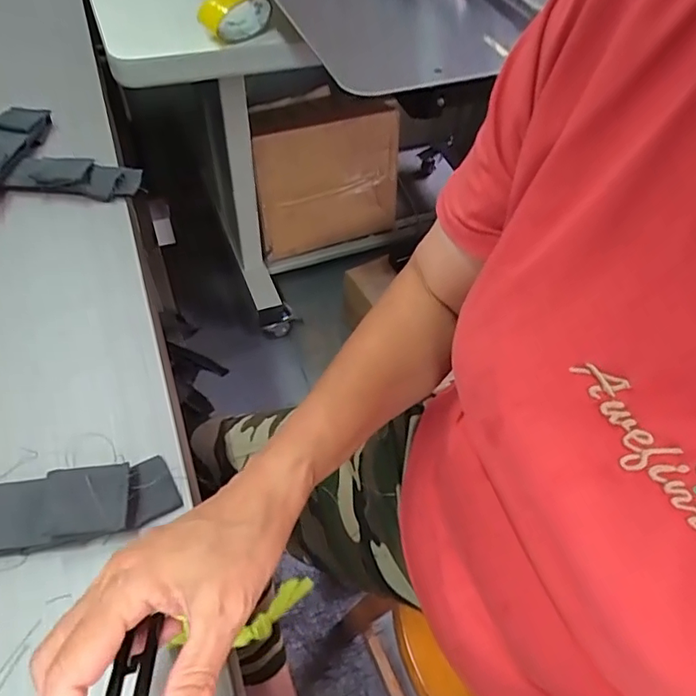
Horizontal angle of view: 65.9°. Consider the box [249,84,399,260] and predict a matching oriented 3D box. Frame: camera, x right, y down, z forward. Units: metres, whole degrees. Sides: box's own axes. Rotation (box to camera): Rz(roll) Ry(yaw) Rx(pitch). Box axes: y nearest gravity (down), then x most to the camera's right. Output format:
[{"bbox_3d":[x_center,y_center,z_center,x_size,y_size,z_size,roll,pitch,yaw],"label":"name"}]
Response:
[{"bbox_3d":[-0.069,-0.415,1.264,0.353,0.303,0.192,-23,59,-19],"label":"box"}]

